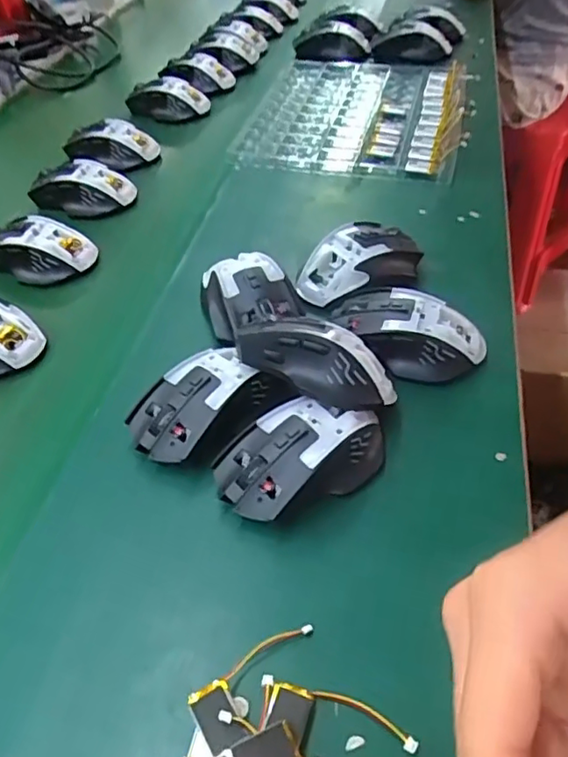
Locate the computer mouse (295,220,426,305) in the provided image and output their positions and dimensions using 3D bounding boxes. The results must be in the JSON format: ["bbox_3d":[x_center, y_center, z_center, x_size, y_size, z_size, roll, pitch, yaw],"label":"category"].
[{"bbox_3d":[0.067,-0.096,0.504,0.109,0.039,0.074,-35,56,-28],"label":"computer mouse"}]

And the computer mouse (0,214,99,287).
[{"bbox_3d":[-0.236,-0.122,0.563,0.098,0.038,0.070,18,49,16],"label":"computer mouse"}]

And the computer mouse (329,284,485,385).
[{"bbox_3d":[0.090,-0.036,0.444,0.114,0.038,0.063,20,50,17],"label":"computer mouse"}]

